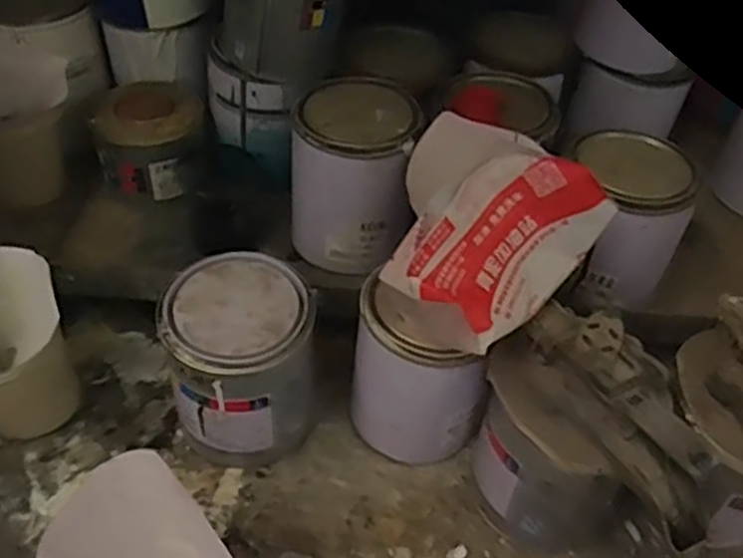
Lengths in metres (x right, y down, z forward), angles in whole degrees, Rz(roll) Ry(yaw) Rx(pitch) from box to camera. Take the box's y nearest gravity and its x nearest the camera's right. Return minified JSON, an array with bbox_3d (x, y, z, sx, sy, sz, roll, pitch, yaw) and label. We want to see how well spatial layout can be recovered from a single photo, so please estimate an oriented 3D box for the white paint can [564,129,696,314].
[{"bbox_3d":[0.207,-0.047,0.632,0.089,0.118,0.107,9,48,4],"label":"white paint can"}]

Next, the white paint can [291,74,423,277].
[{"bbox_3d":[-0.016,-0.094,0.666,0.102,0.130,0.118,2,48,-2],"label":"white paint can"}]

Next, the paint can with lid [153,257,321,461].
[{"bbox_3d":[-0.096,0.065,0.584,0.104,0.139,0.105,2,48,-2],"label":"paint can with lid"}]

